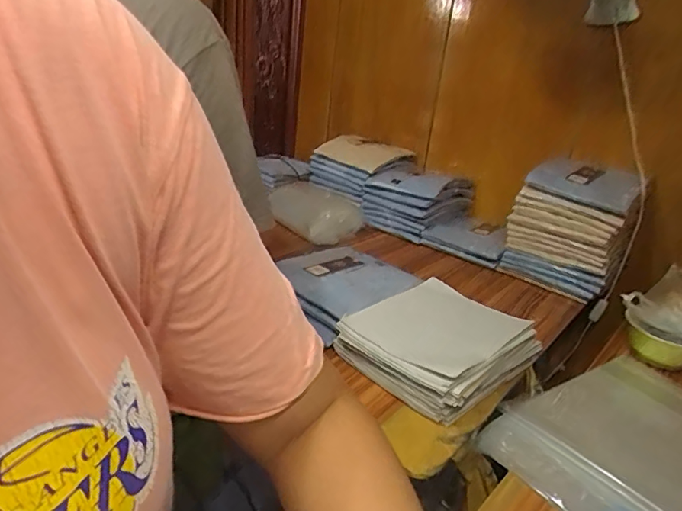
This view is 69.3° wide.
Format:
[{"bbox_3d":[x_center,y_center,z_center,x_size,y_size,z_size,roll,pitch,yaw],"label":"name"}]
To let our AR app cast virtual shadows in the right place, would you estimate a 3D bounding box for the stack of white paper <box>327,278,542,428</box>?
[{"bbox_3d":[0.160,0.133,0.777,0.221,0.055,0.277,25,29,38],"label":"stack of white paper"}]

